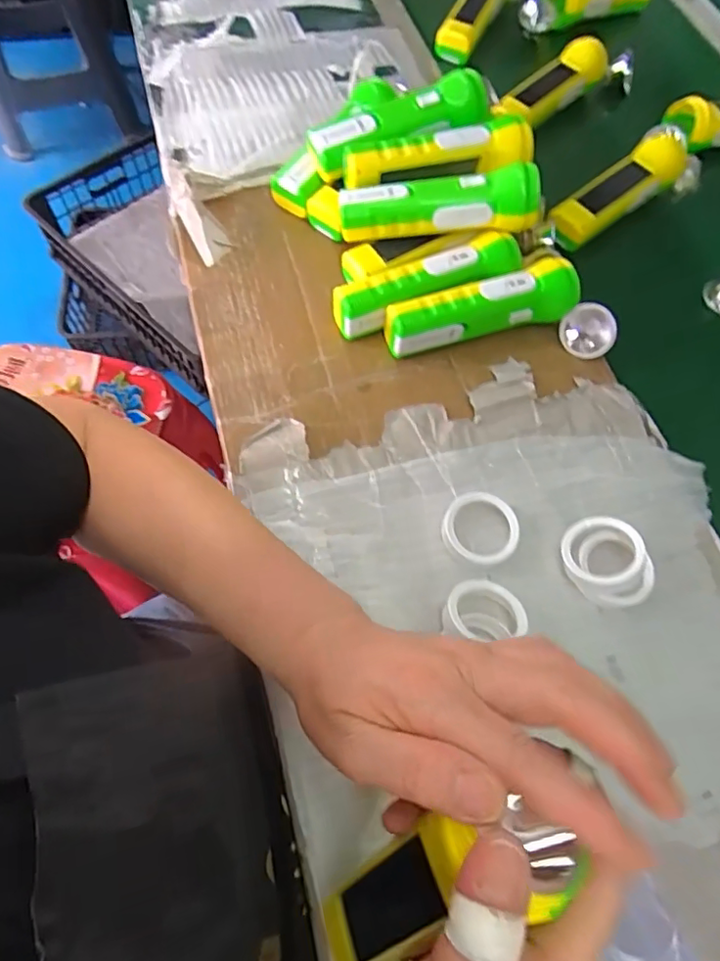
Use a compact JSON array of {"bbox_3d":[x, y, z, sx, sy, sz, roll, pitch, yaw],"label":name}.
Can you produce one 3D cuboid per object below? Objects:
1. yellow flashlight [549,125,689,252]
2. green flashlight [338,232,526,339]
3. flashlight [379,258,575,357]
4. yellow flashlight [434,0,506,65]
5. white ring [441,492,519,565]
[{"bbox_3d":[0.241,-0.273,0.513,0.154,0.043,0.045,-39,72,-15],"label":"yellow flashlight"},{"bbox_3d":[0.055,-0.160,0.459,0.159,0.043,0.039,-19,67,-9],"label":"green flashlight"},{"bbox_3d":[0.100,-0.138,0.454,0.159,0.048,0.043,-18,67,-8],"label":"flashlight"},{"bbox_3d":[0.135,-0.538,0.624,0.042,0.052,0.142,26,69,11],"label":"yellow flashlight"},{"bbox_3d":[0.085,0.034,0.389,0.051,0.009,0.049,-3,75,10],"label":"white ring"}]

